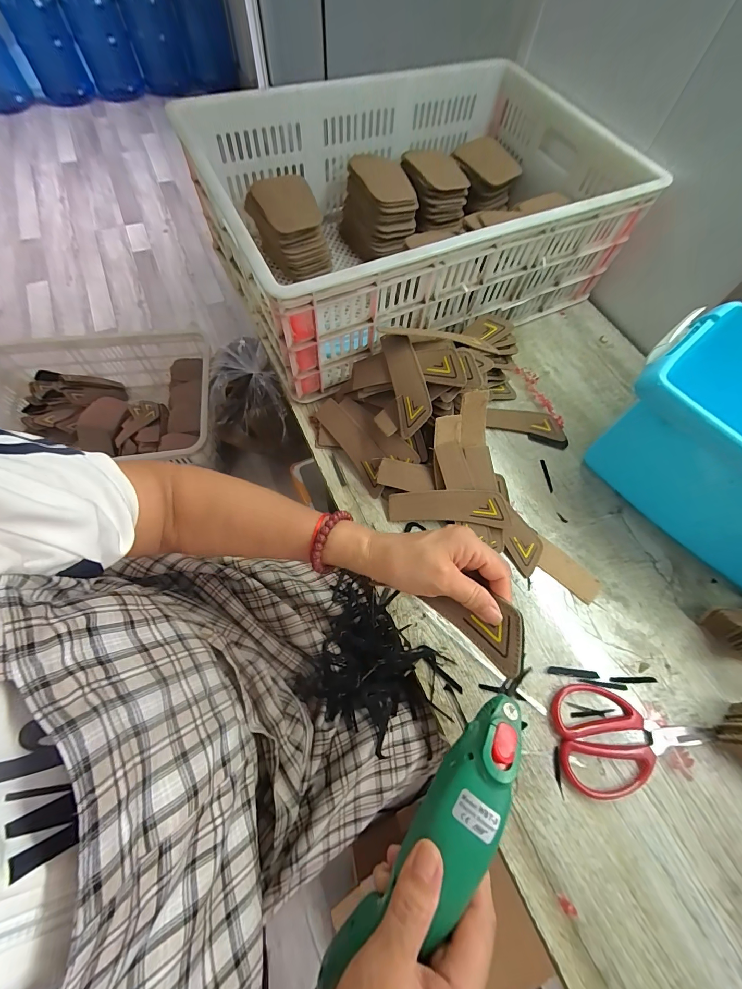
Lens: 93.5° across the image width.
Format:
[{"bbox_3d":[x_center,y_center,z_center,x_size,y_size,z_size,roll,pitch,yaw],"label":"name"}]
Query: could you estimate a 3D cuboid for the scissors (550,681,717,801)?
[{"bbox_3d":[0.282,0.253,0.374,0.170,0.012,0.099,-6,65,-6],"label":"scissors"}]

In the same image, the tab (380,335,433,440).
[{"bbox_3d":[0.043,-0.143,0.436,0.047,0.009,0.138,-19,76,35],"label":"tab"}]

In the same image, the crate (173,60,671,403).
[{"bbox_3d":[0.072,-0.477,0.582,0.619,0.183,0.476,-23,68,-13],"label":"crate"}]

